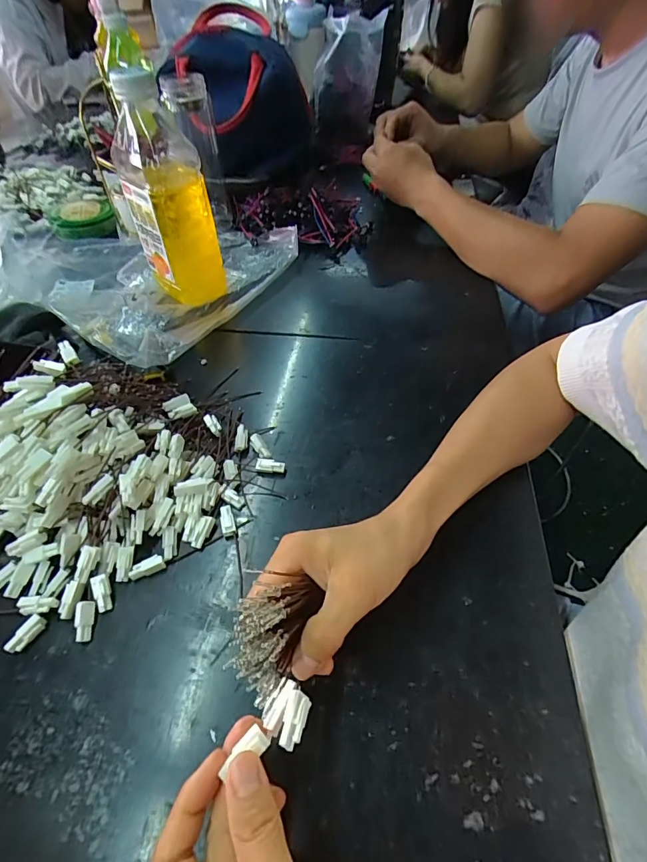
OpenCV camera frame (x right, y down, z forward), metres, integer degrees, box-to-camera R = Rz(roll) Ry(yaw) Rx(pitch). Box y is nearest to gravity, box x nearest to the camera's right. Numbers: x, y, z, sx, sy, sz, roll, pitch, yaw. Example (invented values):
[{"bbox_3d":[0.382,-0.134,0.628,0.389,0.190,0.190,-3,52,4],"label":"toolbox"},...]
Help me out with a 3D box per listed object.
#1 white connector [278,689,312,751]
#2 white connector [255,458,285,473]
[{"bbox_3d":[-0.015,0.148,0.215,0.012,0.004,0.025,10,44,11],"label":"white connector"},{"bbox_3d":[-0.047,0.031,0.369,0.025,0.012,0.008,3,51,5],"label":"white connector"}]

